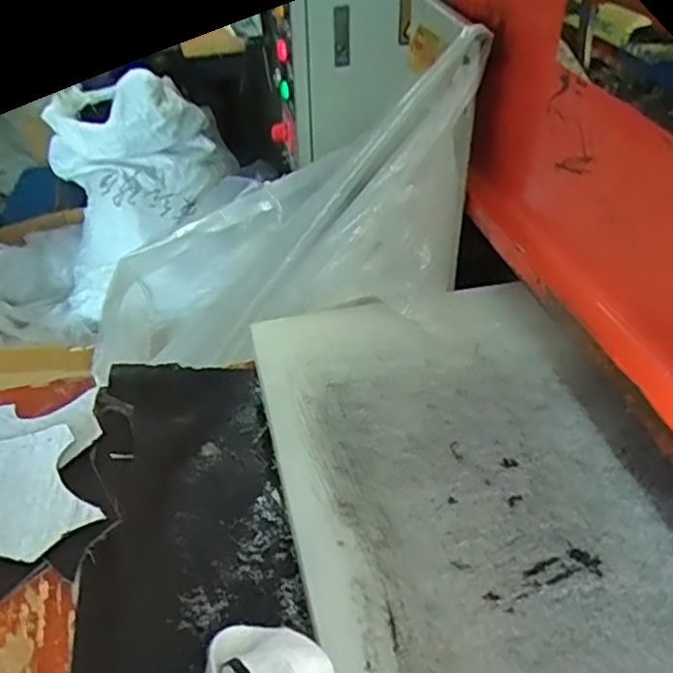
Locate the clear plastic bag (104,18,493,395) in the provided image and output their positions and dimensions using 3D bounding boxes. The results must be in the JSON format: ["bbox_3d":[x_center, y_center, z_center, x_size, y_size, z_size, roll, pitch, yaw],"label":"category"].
[{"bbox_3d":[-0.055,-0.099,0.707,0.513,0.160,0.187,-16,26,40],"label":"clear plastic bag"}]

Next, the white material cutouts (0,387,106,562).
[{"bbox_3d":[-0.227,0.095,0.468,0.120,0.011,0.133,-12,45,-9],"label":"white material cutouts"}]

